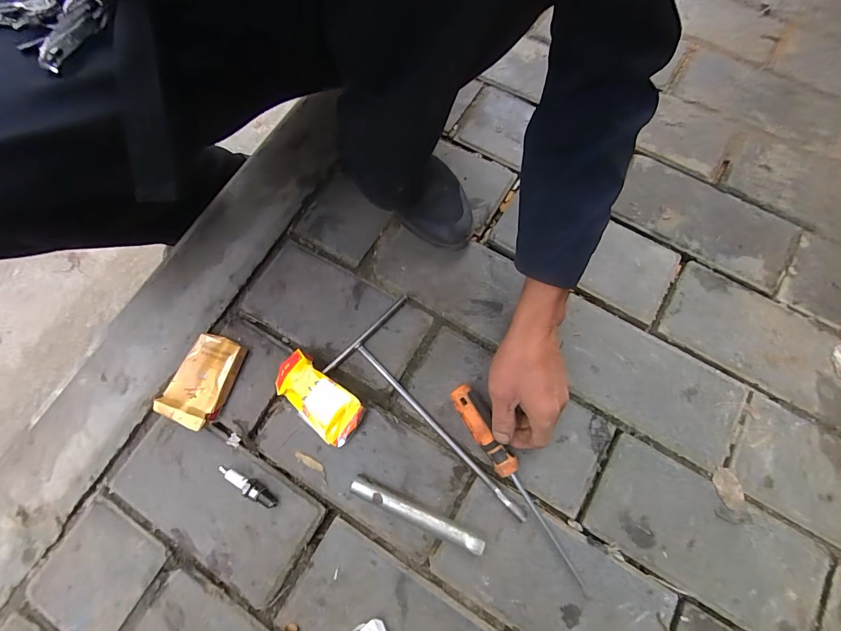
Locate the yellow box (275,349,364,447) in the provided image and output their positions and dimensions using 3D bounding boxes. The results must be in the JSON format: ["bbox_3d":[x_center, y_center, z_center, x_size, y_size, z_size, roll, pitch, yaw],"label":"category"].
[{"bbox_3d":[-0.120,0.097,0.451,0.111,0.037,0.057,38,78,12],"label":"yellow box"}]

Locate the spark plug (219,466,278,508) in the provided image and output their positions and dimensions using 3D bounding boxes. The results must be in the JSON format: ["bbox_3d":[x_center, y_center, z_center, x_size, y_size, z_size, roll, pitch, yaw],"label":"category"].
[{"bbox_3d":[-0.194,0.192,0.433,0.075,0.020,0.017,26,76,9],"label":"spark plug"}]

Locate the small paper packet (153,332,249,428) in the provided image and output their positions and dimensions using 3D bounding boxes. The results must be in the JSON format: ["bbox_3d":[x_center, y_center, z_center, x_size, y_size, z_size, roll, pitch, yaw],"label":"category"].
[{"bbox_3d":[-0.269,0.077,0.470,0.074,0.025,0.106,15,74,6],"label":"small paper packet"}]

